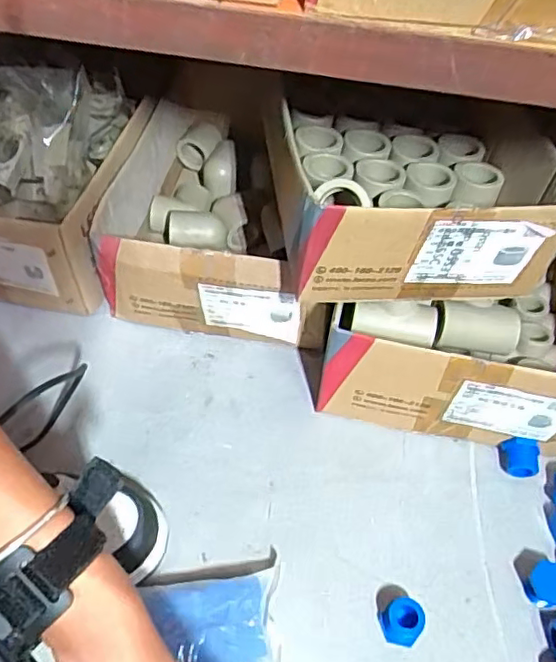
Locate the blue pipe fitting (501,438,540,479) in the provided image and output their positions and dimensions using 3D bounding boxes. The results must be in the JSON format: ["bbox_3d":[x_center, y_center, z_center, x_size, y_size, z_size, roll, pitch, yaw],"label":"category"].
[{"bbox_3d":[0.207,0.109,0.514,0.026,0.028,0.027,4,51,1],"label":"blue pipe fitting"}]

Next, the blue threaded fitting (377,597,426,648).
[{"bbox_3d":[0.089,0.207,0.429,0.026,0.024,0.027,-8,52,-9],"label":"blue threaded fitting"}]

